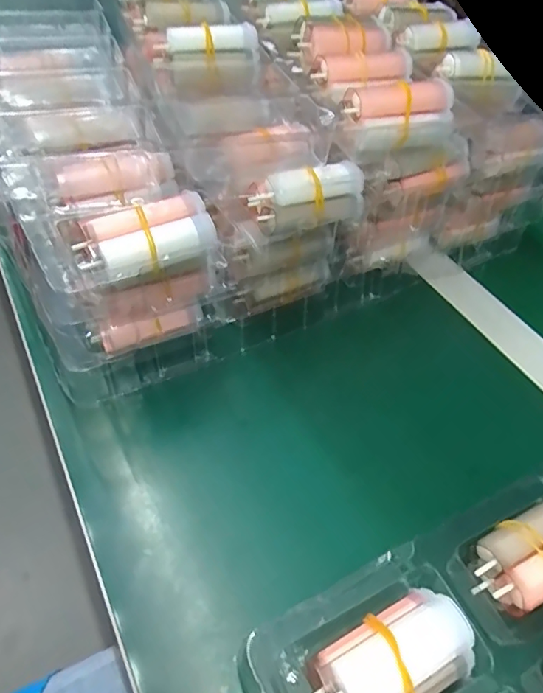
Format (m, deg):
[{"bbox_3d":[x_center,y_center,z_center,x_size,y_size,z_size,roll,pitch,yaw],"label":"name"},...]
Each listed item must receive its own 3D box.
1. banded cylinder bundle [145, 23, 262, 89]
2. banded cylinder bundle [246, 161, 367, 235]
[{"bbox_3d":[-0.045,-0.198,0.338,0.073,0.035,0.020,-9,50,-15],"label":"banded cylinder bundle"},{"bbox_3d":[0.023,-0.091,0.298,0.071,0.036,0.018,-16,52,-20],"label":"banded cylinder bundle"}]

